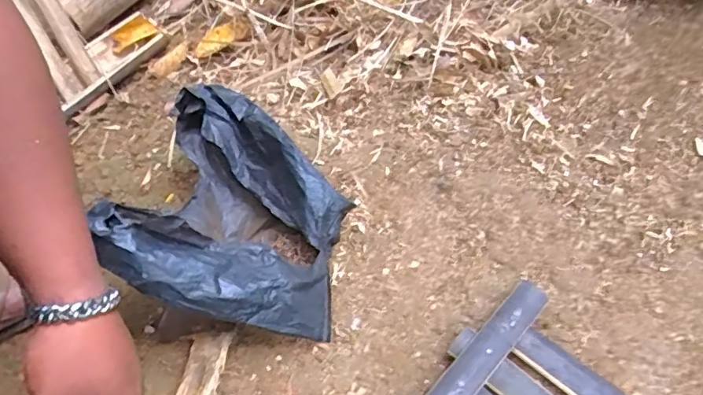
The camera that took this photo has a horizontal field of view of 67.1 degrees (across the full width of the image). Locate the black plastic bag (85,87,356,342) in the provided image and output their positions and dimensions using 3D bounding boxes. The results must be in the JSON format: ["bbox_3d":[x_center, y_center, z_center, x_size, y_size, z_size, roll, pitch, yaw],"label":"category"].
[{"bbox_3d":[-0.118,0.003,0.570,0.210,0.149,0.264,7,56,7],"label":"black plastic bag"}]

